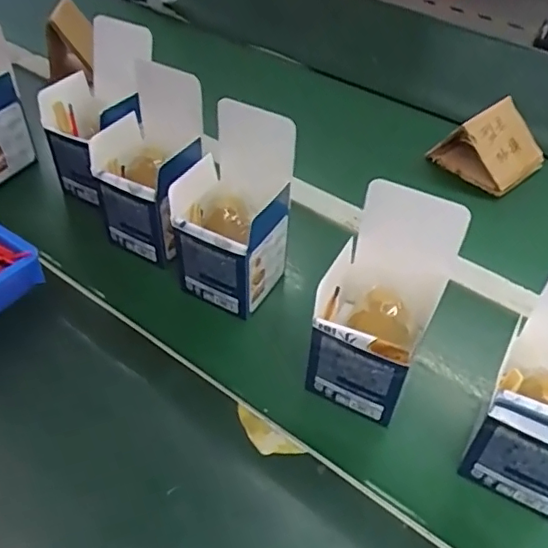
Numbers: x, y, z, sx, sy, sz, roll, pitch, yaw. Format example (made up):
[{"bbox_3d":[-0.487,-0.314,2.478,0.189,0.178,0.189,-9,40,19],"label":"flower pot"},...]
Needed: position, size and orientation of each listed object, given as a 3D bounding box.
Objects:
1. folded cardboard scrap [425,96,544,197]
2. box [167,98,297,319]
[{"bbox_3d":[0.288,-0.173,0.753,0.104,0.075,0.112,-27,51,-25],"label":"folded cardboard scrap"},{"bbox_3d":[-0.040,-0.055,0.554,0.091,0.188,0.097,20,48,18],"label":"box"}]

